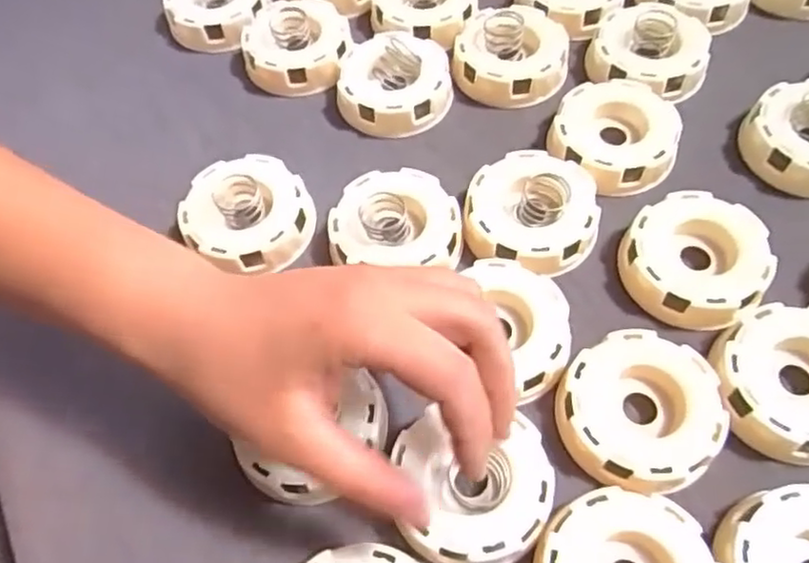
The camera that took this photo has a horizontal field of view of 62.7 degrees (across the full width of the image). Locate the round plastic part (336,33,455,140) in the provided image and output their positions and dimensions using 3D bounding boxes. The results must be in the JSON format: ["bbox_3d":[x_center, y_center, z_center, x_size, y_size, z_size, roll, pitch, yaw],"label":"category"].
[{"bbox_3d":[-0.005,-0.115,0.389,0.064,0.024,0.061,-2,59,3],"label":"round plastic part"}]

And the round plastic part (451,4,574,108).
[{"bbox_3d":[0.064,-0.134,0.395,0.066,0.029,0.059,10,61,10],"label":"round plastic part"}]

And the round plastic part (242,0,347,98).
[{"bbox_3d":[-0.067,-0.147,0.410,0.062,0.028,0.065,-2,59,3],"label":"round plastic part"}]

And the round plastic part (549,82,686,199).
[{"bbox_3d":[0.113,-0.079,0.357,0.063,0.022,0.066,-2,59,3],"label":"round plastic part"}]

